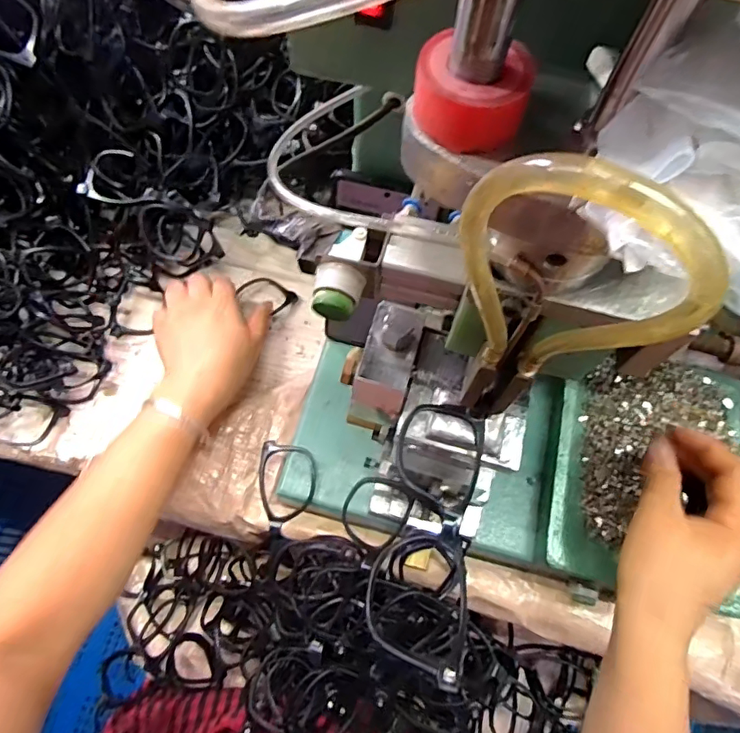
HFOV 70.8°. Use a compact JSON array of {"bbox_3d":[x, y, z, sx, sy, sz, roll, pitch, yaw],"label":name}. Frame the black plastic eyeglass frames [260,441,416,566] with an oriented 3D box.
[{"bbox_3d":[-0.036,0.110,0.428,0.135,0.030,0.067,20,69,7],"label":"black plastic eyeglass frames"}]

